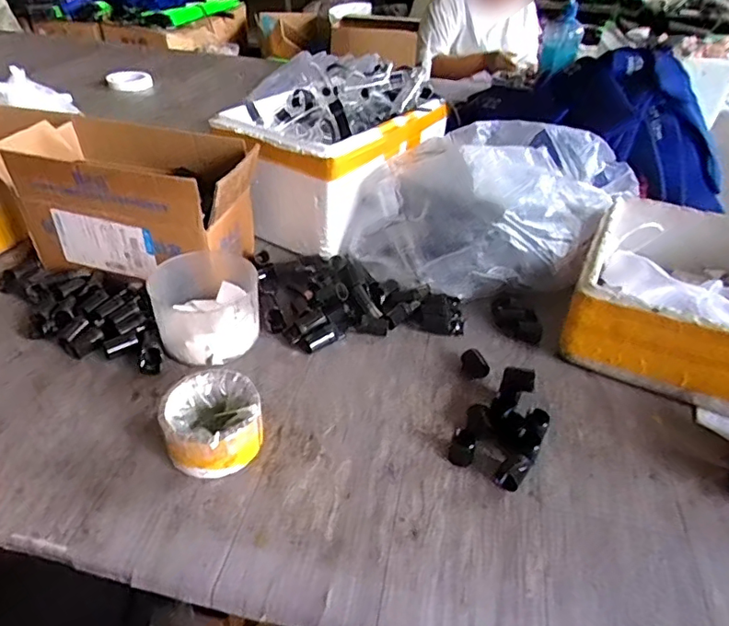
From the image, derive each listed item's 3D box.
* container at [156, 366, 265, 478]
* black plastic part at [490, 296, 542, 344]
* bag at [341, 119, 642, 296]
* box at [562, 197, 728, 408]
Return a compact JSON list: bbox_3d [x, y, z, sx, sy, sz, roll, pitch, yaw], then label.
[{"bbox_3d":[-0.139,0.102,0.486,0.084,0.051,0.088,2,38,-2],"label":"container"},{"bbox_3d":[0.186,0.008,0.652,0.040,0.023,0.069,-22,45,-29],"label":"black plastic part"},{"bbox_3d":[0.178,-0.152,0.742,0.271,0.186,0.333,30,45,29],"label":"bag"},{"bbox_3d":[0.387,-0.028,0.643,0.236,0.106,0.295,21,41,21],"label":"box"}]

